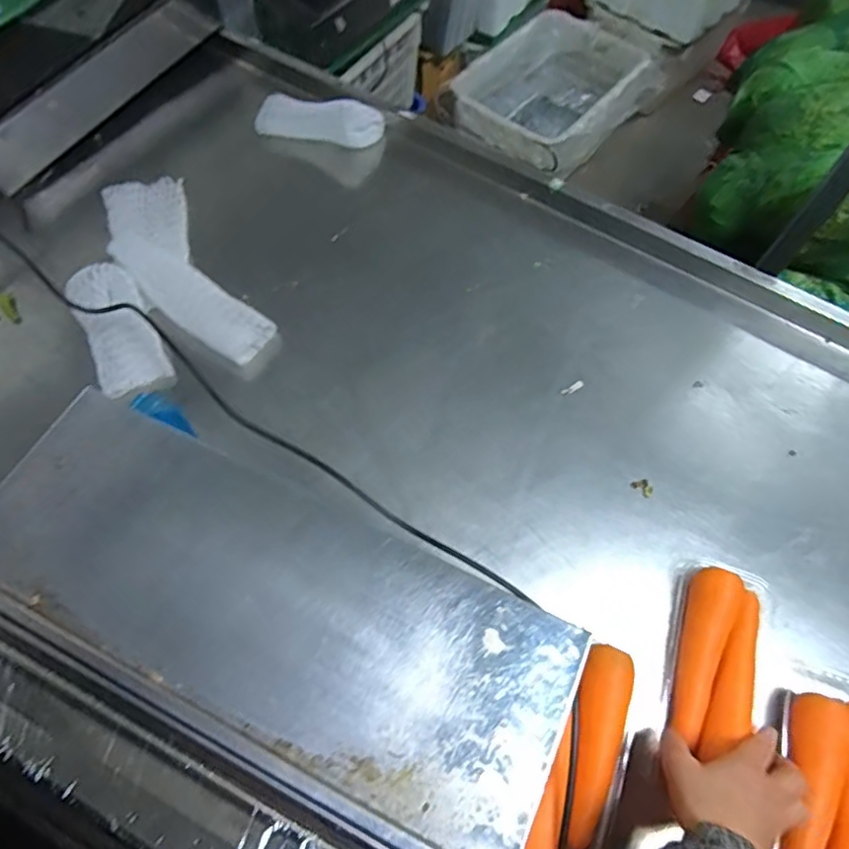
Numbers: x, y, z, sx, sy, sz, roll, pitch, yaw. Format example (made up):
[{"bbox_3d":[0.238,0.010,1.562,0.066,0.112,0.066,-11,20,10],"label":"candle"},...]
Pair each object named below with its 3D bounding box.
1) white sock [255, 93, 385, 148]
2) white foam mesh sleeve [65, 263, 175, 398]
[{"bbox_3d":[-0.171,-0.487,0.899,0.204,0.060,0.062,9,63,3],"label":"white sock"},{"bbox_3d":[-0.396,-0.122,0.718,0.090,0.047,0.168,-21,92,-13],"label":"white foam mesh sleeve"}]

